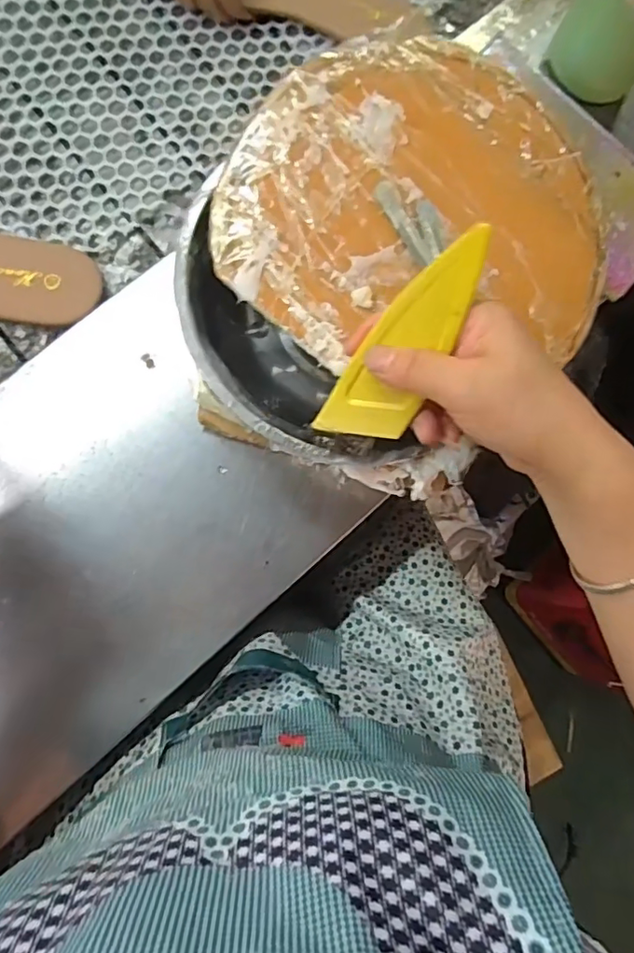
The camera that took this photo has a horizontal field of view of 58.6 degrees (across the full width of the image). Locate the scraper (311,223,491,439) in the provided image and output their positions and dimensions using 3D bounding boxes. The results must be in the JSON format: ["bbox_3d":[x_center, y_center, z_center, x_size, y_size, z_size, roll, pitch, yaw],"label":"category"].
[{"bbox_3d":[0.048,-0.066,0.299,0.044,0.010,0.133,34,123,-2],"label":"scraper"}]

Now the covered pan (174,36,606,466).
[{"bbox_3d":[0.047,-0.144,0.380,0.280,0.064,0.244,-31,87,-9],"label":"covered pan"}]

